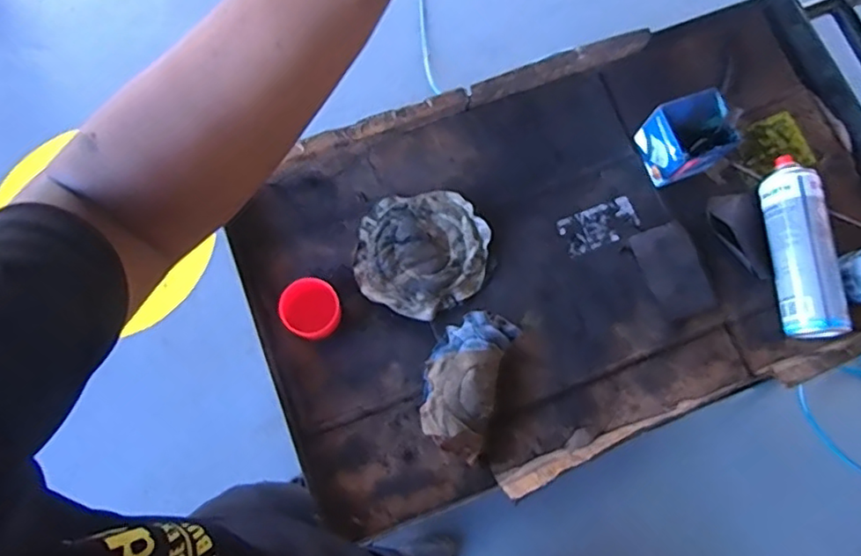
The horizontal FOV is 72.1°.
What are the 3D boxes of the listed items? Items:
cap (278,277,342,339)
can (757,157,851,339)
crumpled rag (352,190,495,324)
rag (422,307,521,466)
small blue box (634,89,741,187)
[{"bbox_3d":[-0.139,0.039,0.701,0.066,0.041,0.068,0,77,-1],"label":"cap"},{"bbox_3d":[0.442,-0.038,0.719,0.060,0.060,0.219,-3,77,-2],"label":"can"},{"bbox_3d":[-0.010,-0.030,0.725,0.156,0.016,0.152,6,77,0],"label":"crumpled rag"},{"bbox_3d":[0.039,0.116,0.686,0.087,0.038,0.166,19,78,4],"label":"rag"},{"bbox_3d":[0.311,-0.169,0.730,0.077,0.094,0.082,-15,78,-4],"label":"small blue box"}]

